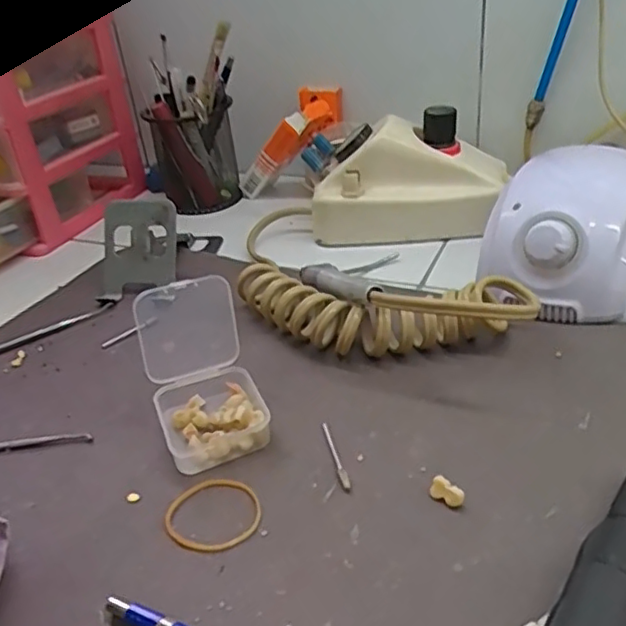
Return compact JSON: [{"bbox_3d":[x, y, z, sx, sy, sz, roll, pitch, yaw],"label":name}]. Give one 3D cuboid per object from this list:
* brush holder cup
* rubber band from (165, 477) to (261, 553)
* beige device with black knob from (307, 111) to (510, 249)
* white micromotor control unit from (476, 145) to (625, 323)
[{"bbox_3d":[-0.117,-0.185,0.620,0.091,0.153,0.077,-12,32,-9],"label":"brush holder cup"},{"bbox_3d":[-0.048,0.096,0.299,0.044,0.005,0.044,-5,32,3],"label":"rubber band"},{"bbox_3d":[0.081,-0.116,0.531,0.163,0.085,0.078,-2,32,7],"label":"beige device with black knob"},{"bbox_3d":[0.180,-0.057,0.432,0.105,0.070,0.146,10,36,25],"label":"white micromotor control unit"}]

